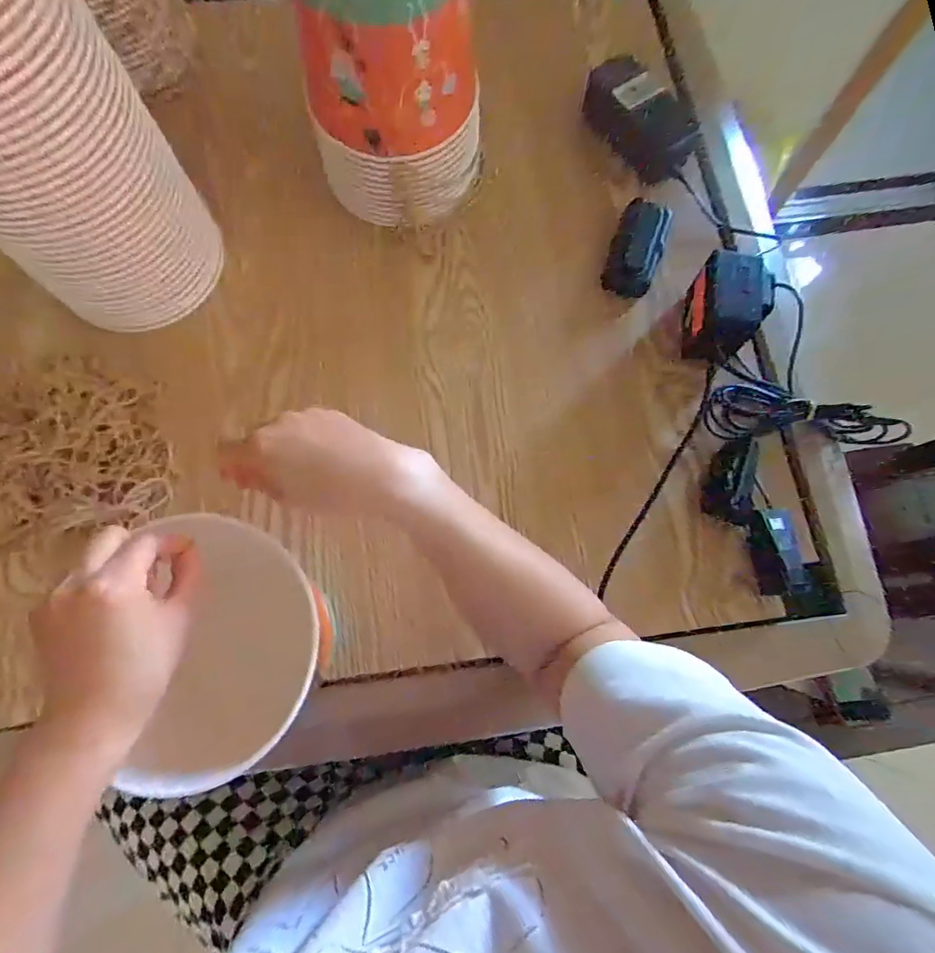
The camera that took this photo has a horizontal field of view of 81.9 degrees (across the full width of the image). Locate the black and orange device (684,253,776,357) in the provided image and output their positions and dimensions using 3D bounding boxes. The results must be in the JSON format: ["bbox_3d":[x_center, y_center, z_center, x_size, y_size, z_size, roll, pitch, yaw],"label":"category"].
[{"bbox_3d":[0.239,-0.153,0.505,0.060,0.080,0.088,9,74,1],"label":"black and orange device"}]

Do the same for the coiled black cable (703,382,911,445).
[{"bbox_3d":[0.315,-0.061,0.497,0.180,0.051,0.064,-1,74,-2],"label":"coiled black cable"}]

